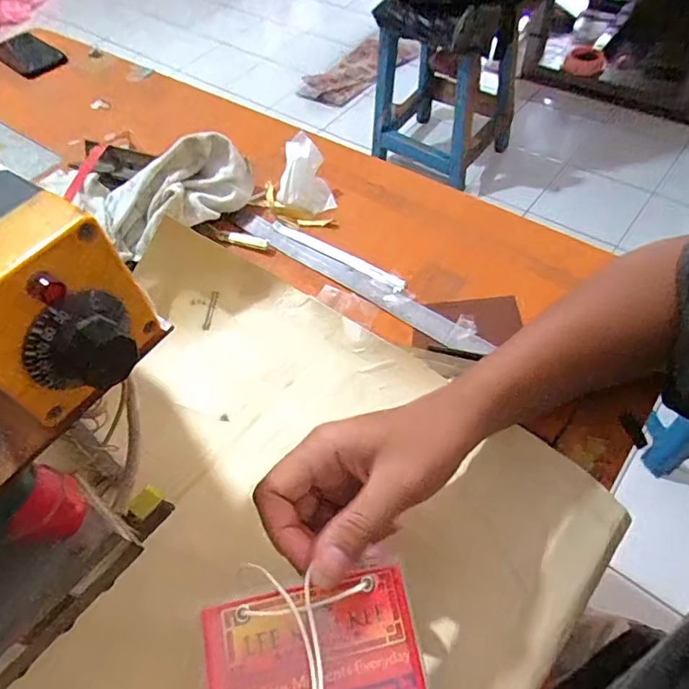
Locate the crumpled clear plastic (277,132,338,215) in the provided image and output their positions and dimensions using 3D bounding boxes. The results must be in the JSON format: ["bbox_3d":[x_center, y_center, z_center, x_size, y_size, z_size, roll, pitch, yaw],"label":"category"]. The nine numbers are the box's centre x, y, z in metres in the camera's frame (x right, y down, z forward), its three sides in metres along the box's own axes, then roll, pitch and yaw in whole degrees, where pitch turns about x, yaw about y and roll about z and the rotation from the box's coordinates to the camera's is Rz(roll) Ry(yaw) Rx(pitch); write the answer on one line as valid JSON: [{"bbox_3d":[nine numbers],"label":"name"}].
[{"bbox_3d":[-0.048,-0.191,0.573,0.060,0.061,0.059,-12,56,-2],"label":"crumpled clear plastic"}]

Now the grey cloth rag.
[{"bbox_3d":[-0.186,-0.159,0.553,0.179,0.077,0.092,-19,57,-7],"label":"grey cloth rag"}]

